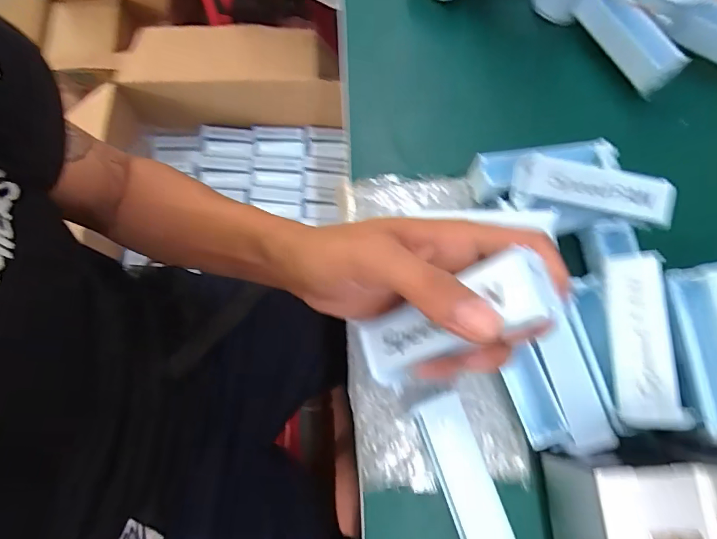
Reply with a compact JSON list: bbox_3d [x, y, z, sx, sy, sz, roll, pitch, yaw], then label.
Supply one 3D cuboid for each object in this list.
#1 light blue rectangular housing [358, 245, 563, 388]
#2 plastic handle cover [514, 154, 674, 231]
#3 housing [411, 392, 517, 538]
[{"bbox_3d":[0.044,0.026,0.210,0.102,0.024,0.034,-32,73,28],"label":"light blue rectangular housing"},{"bbox_3d":[0.167,-0.056,0.295,0.109,0.022,0.034,13,74,4],"label":"plastic handle cover"},{"bbox_3d":[0.068,0.135,0.275,0.033,0.030,0.102,-19,75,-5],"label":"housing"}]

